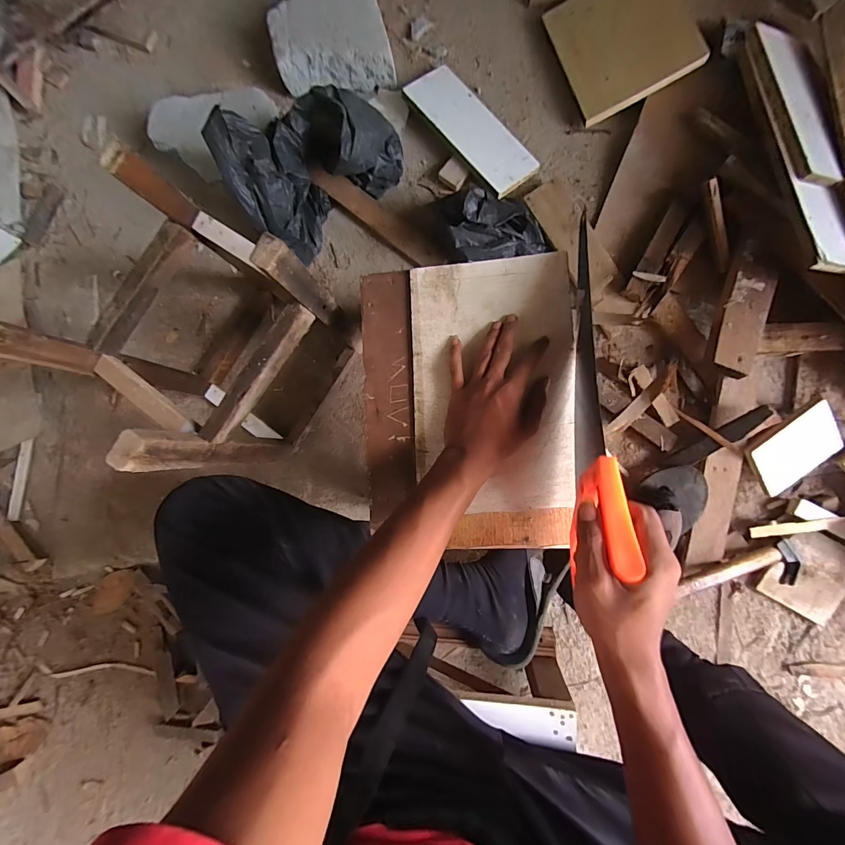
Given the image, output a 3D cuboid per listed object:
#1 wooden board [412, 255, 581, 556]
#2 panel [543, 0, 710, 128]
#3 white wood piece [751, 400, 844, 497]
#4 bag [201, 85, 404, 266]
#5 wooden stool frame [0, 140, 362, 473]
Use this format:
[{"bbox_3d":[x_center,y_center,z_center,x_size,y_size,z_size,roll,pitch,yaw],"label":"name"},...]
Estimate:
[{"bbox_3d":[0.083,-0.026,0.445,0.183,0.018,0.335,-2,86,4],"label":"wooden board"},{"bbox_3d":[0.350,-0.675,0.676,0.199,0.018,0.242,-19,80,16],"label":"panel"},{"bbox_3d":[0.620,0.046,0.637,0.072,0.018,0.150,50,131,26],"label":"white wood piece"},{"bbox_3d":[-0.180,-0.432,0.643,0.277,0.159,0.158,-41,84,0],"label":"bag"},{"bbox_3d":[-0.271,-0.105,0.533,0.220,0.344,0.252,34,89,6],"label":"wooden stool frame"}]

